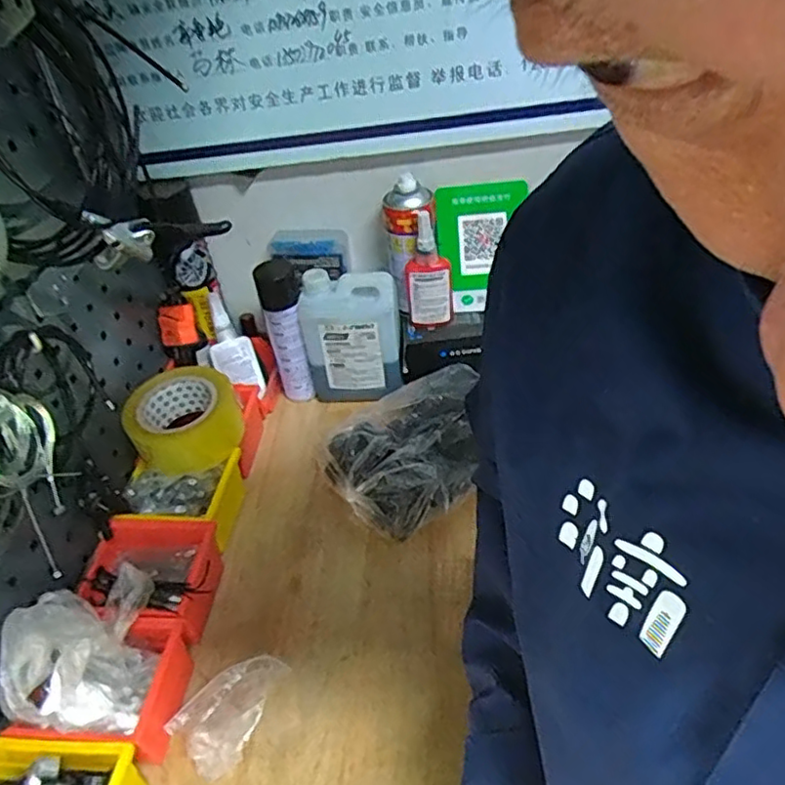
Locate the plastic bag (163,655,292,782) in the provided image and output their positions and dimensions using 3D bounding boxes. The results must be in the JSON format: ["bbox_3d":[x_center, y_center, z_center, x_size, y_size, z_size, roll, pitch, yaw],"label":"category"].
[{"bbox_3d":[-0.133,0.275,0.550,0.074,0.052,0.102,28,52,34],"label":"plastic bag"}]

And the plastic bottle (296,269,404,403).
[{"bbox_3d":[-0.051,-0.065,0.828,0.125,0.179,0.061,0,41,9],"label":"plastic bottle"}]

